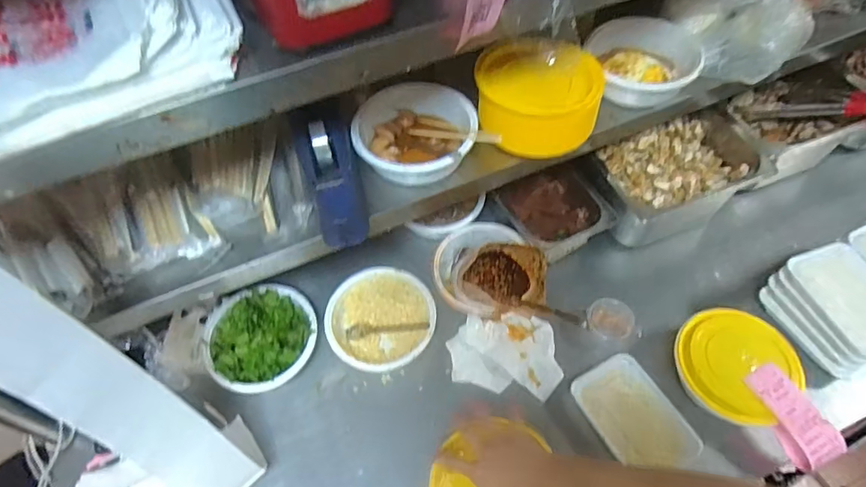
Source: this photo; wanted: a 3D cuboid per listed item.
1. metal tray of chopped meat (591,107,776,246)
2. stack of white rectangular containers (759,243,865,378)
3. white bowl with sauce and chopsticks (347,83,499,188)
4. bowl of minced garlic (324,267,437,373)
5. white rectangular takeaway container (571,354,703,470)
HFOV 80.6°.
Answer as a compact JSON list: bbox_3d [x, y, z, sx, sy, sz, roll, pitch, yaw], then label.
[{"bbox_3d":[0.413,-0.109,0.897,0.266,0.120,0.176,-21,58,-11],"label":"metal tray of chopped meat"},{"bbox_3d":[0.611,0.097,0.770,0.119,0.091,0.169,-17,57,-9],"label":"stack of white rectangular containers"},{"bbox_3d":[-0.022,-0.152,0.717,0.169,0.062,0.171,-1,56,2],"label":"white bowl with sauce and chopsticks"},{"bbox_3d":[-0.082,0.122,0.821,0.167,0.051,0.163,-1,56,2],"label":"bowl of minced garlic"},{"bbox_3d":[0.286,0.246,0.728,0.111,0.041,0.163,-25,59,-13],"label":"white rectangular takeaway container"}]

